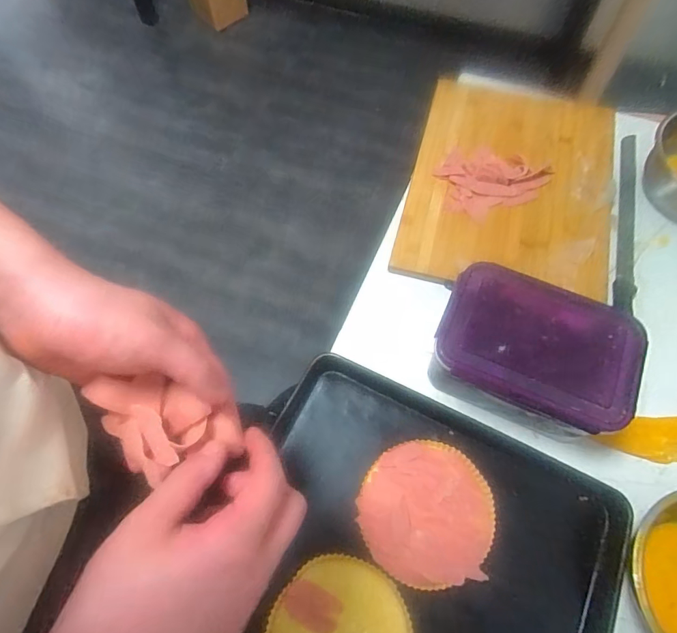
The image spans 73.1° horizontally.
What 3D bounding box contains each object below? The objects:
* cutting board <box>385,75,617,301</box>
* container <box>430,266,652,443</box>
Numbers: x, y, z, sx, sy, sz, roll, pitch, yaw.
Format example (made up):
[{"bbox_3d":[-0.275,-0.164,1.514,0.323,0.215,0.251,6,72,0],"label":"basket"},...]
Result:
[{"bbox_3d":[0.264,-0.203,0.705,0.295,0.028,0.370,13,69,7],"label":"cutting board"},{"bbox_3d":[0.219,0.043,0.538,0.206,0.102,0.143,22,67,11],"label":"container"}]

